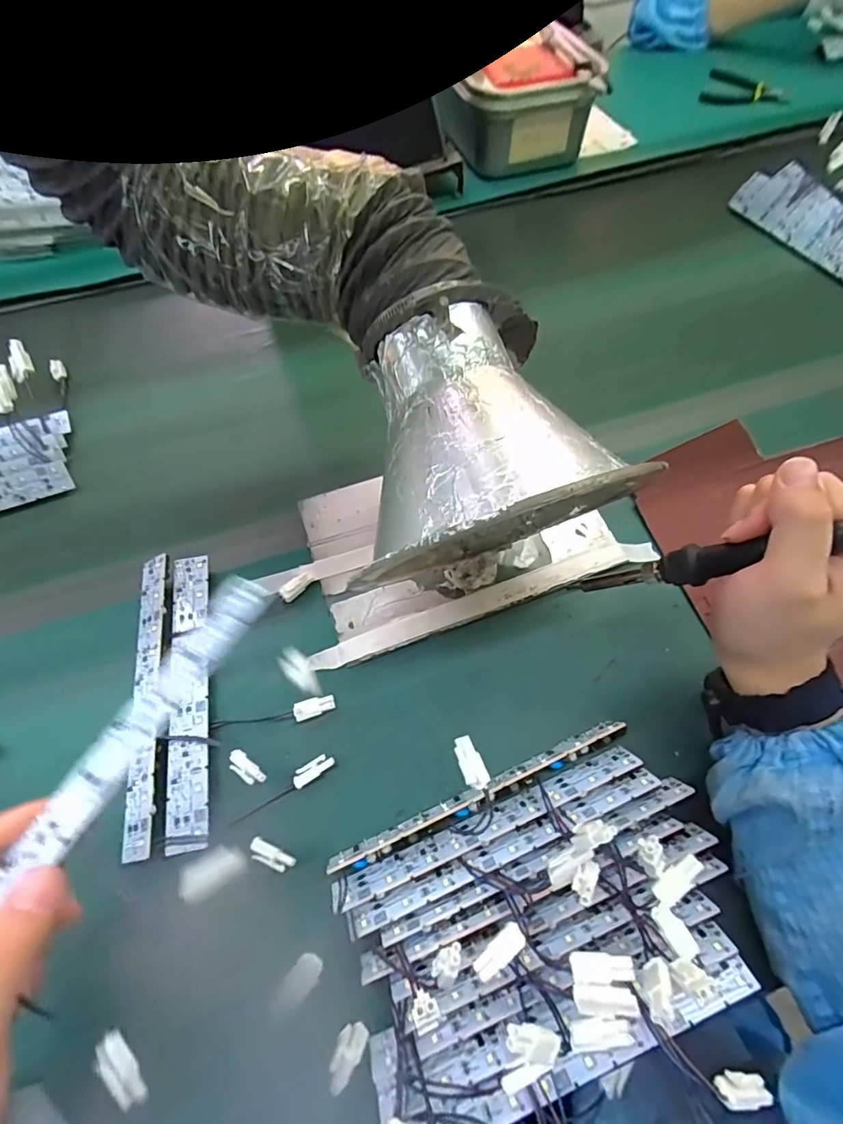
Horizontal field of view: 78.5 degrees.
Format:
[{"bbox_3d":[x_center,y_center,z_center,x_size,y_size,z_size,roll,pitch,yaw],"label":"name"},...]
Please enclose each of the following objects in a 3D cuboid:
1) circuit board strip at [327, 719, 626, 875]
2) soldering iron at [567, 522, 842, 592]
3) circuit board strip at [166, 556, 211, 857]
[{"bbox_3d":[0.036,0.138,0.307,0.187,0.021,0.013,-22,65,-10],"label":"circuit board strip"},{"bbox_3d":[0.162,-0.004,0.253,0.016,0.198,0.016,35,58,-28],"label":"soldering iron"},{"bbox_3d":[-0.152,0.081,0.338,0.024,0.009,0.190,-10,64,-4],"label":"circuit board strip"}]

